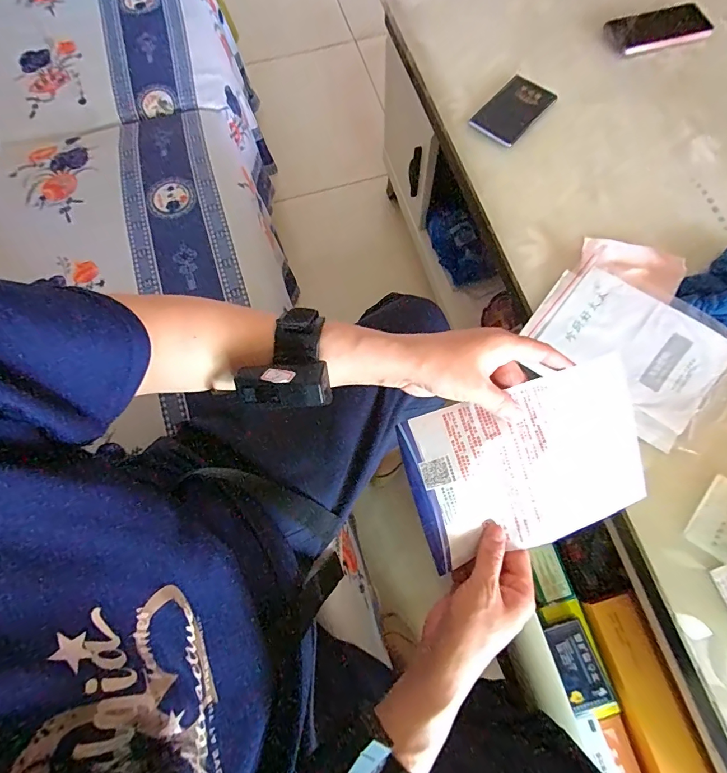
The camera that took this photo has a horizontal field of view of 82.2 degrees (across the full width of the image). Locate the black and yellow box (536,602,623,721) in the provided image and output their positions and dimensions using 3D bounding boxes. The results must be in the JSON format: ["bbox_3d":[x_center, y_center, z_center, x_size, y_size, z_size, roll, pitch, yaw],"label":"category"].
[{"bbox_3d":[0.278,0.360,0.543,0.066,0.032,0.129,-12,71,-2],"label":"black and yellow box"}]

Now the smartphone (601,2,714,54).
[{"bbox_3d":[0.489,-0.593,0.688,0.163,0.016,0.077,-15,71,-3],"label":"smartphone"}]

